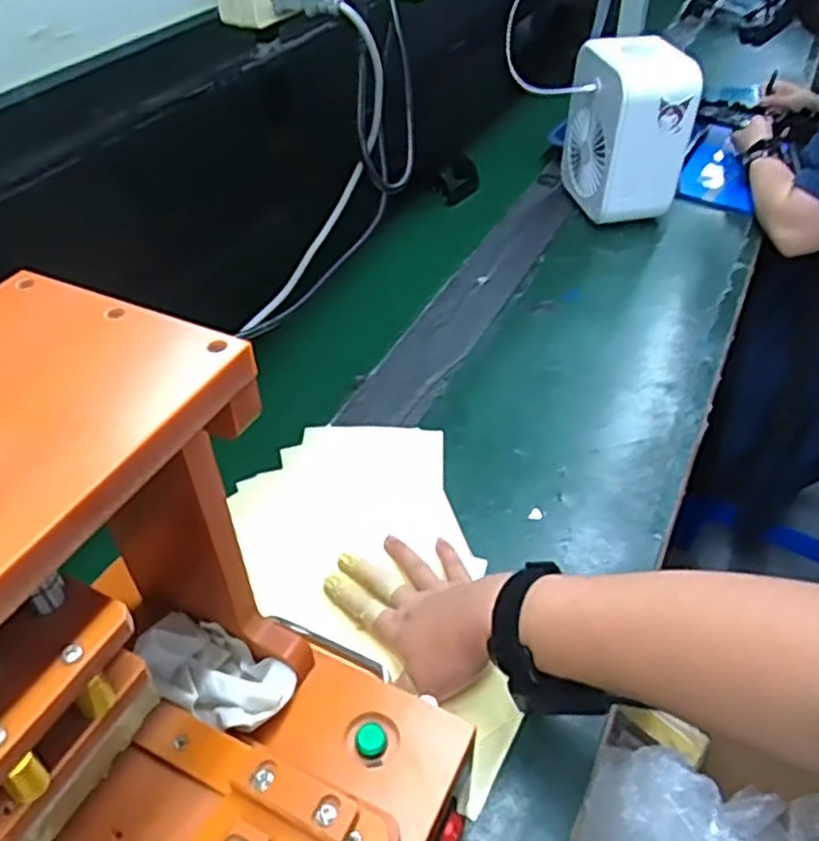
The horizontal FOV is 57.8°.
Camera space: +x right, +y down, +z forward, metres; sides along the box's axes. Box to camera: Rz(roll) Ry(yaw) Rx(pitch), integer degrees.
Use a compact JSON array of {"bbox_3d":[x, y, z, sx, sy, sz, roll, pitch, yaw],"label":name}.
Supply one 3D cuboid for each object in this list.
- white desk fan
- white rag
[{"bbox_3d":[0.305,-0.409,1.050,0.110,0.231,0.174,-11,43,-9],"label":"white desk fan"},{"bbox_3d":[-0.108,0.141,0.413,0.087,0.031,0.052,23,49,25],"label":"white rag"}]

